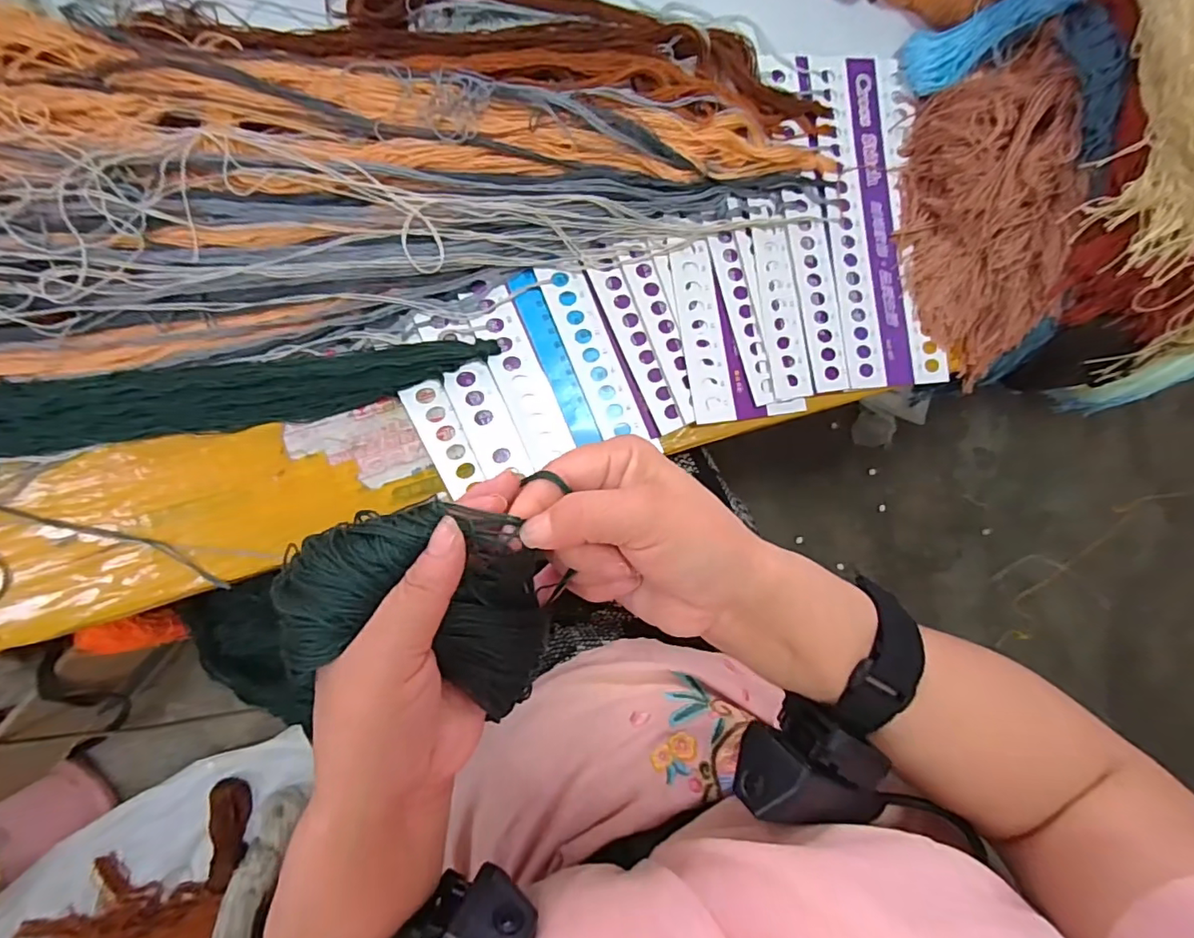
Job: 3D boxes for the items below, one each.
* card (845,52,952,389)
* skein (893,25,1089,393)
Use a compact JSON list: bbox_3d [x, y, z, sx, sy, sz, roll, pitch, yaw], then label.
[{"bbox_3d":[0.218,-0.180,0.406,0.049,0.005,0.236,-8,90,-9],"label":"card"},{"bbox_3d":[0.266,-0.177,0.375,0.081,0.068,0.217,-6,88,-10],"label":"skein"}]

